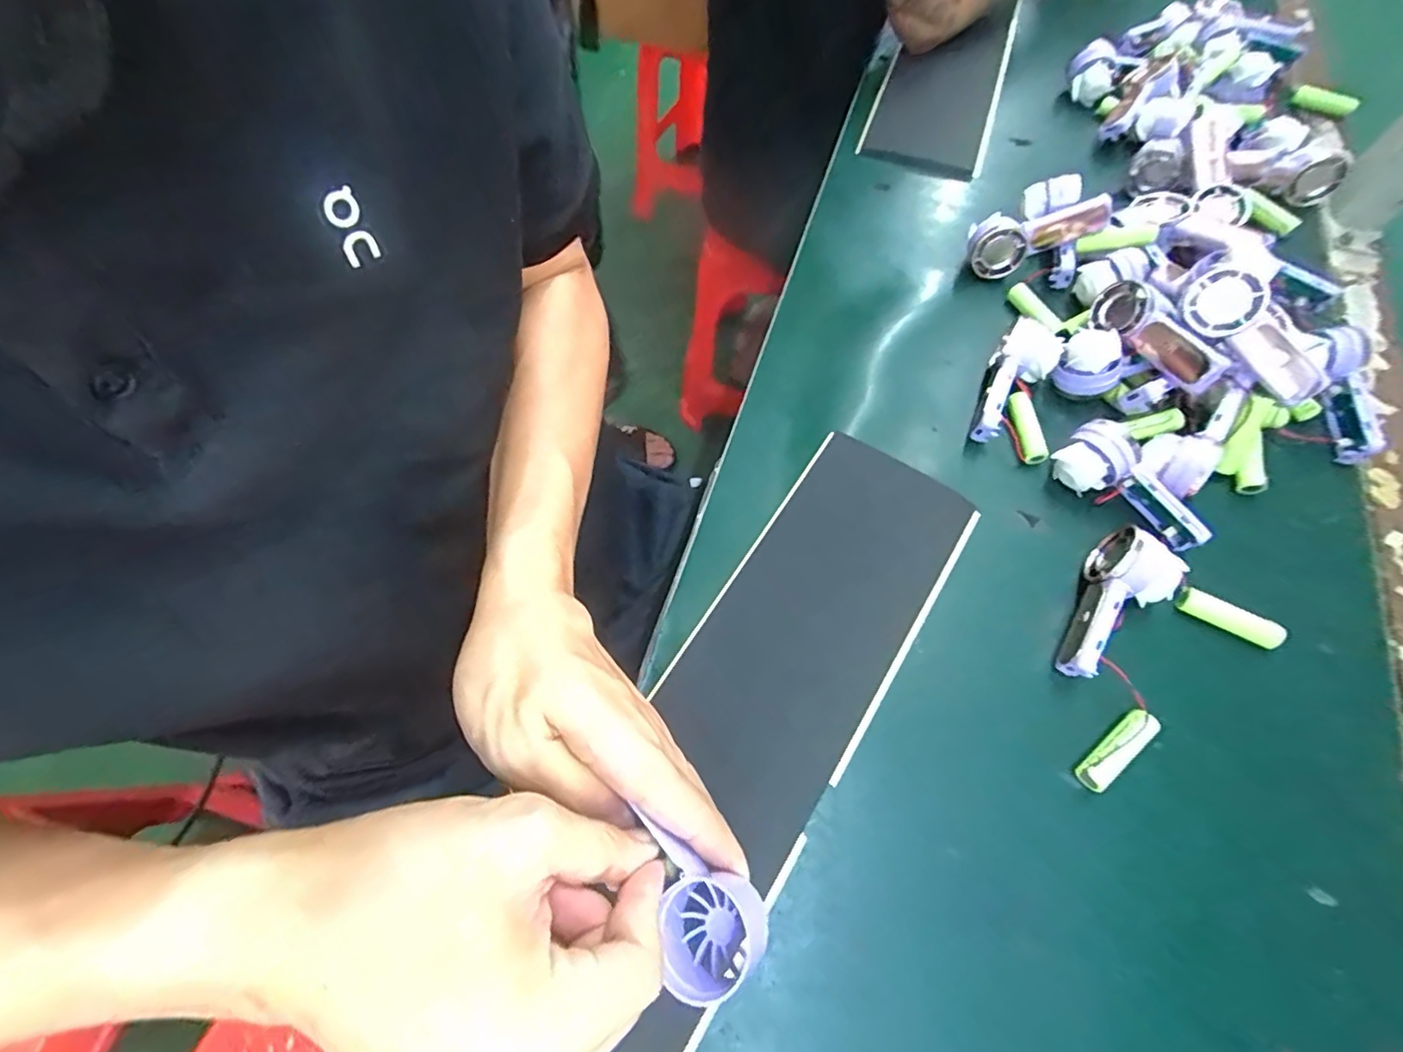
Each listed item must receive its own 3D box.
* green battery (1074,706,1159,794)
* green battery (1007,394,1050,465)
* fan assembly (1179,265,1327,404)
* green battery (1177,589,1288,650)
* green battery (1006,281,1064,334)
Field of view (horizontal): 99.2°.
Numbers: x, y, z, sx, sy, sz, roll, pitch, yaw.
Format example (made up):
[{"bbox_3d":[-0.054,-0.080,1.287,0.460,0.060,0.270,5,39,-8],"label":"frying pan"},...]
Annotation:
[{"bbox_3d":[0.218,0.117,0.313,0.050,0.017,0.014,-35,69,-14],"label":"green battery"},{"bbox_3d":[0.220,-0.066,0.407,0.016,0.013,0.053,-3,65,0],"label":"green battery"},{"bbox_3d":[0.337,-0.119,0.365,0.029,0.037,0.096,-24,67,-11],"label":"fan assembly"},{"bbox_3d":[0.304,0.052,0.342,0.050,0.014,0.014,30,69,17],"label":"green battery"},{"bbox_3d":[0.255,-0.167,0.455,0.013,0.010,0.052,-29,68,-12],"label":"green battery"}]

